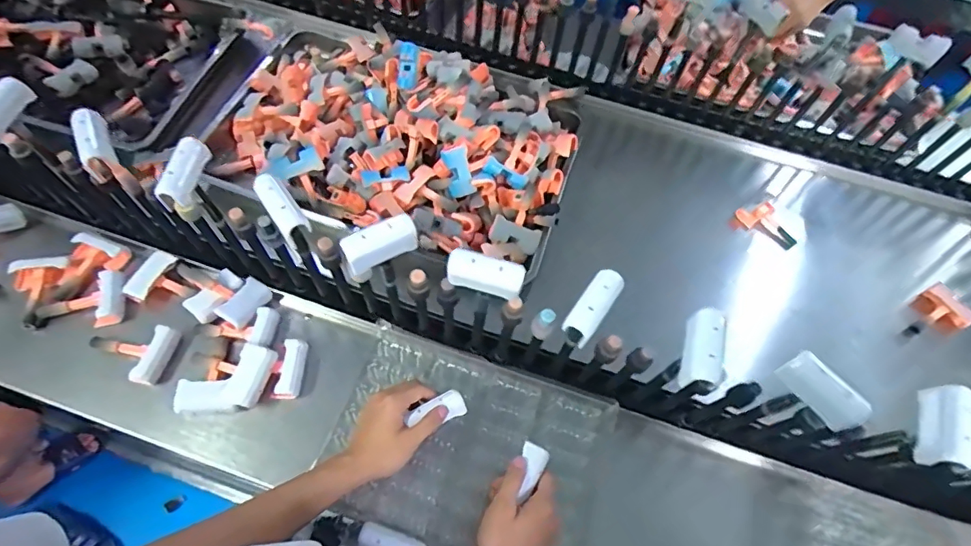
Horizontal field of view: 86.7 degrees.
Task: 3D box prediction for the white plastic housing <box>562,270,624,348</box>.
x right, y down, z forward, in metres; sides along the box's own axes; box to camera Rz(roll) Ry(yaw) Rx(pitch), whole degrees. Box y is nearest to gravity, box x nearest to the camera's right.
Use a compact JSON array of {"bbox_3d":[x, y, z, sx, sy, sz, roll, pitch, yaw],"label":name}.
[{"bbox_3d":[0.107,0.032,0.506,0.030,0.018,0.078,34,76,15],"label":"white plastic housing"}]

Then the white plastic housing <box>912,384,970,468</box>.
[{"bbox_3d":[0.435,0.143,0.488,0.028,0.037,0.076,18,60,6],"label":"white plastic housing"}]

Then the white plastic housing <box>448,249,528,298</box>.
[{"bbox_3d":[0.001,0.002,0.517,0.075,0.041,0.024,15,60,5],"label":"white plastic housing"}]

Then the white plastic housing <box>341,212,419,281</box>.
[{"bbox_3d":[-0.111,-0.028,0.532,0.081,0.045,0.029,-26,65,-18],"label":"white plastic housing"}]

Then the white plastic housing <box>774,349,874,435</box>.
[{"bbox_3d":[0.318,0.112,0.485,0.023,0.040,0.075,-33,67,-21],"label":"white plastic housing"}]

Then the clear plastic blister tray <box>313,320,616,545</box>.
[{"bbox_3d":[-0.020,0.228,0.658,0.349,0.040,0.239,18,60,6],"label":"clear plastic blister tray"}]

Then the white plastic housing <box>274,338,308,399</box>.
[{"bbox_3d":[-0.262,0.129,0.695,0.028,0.019,0.076,5,60,-1],"label":"white plastic housing"}]

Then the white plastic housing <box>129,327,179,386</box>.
[{"bbox_3d":[-0.446,0.111,0.693,0.031,0.017,0.079,21,76,8],"label":"white plastic housing"}]

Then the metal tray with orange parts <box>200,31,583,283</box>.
[{"bbox_3d":[-0.143,-0.269,0.871,0.596,0.112,0.438,17,60,6],"label":"metal tray with orange parts"}]

